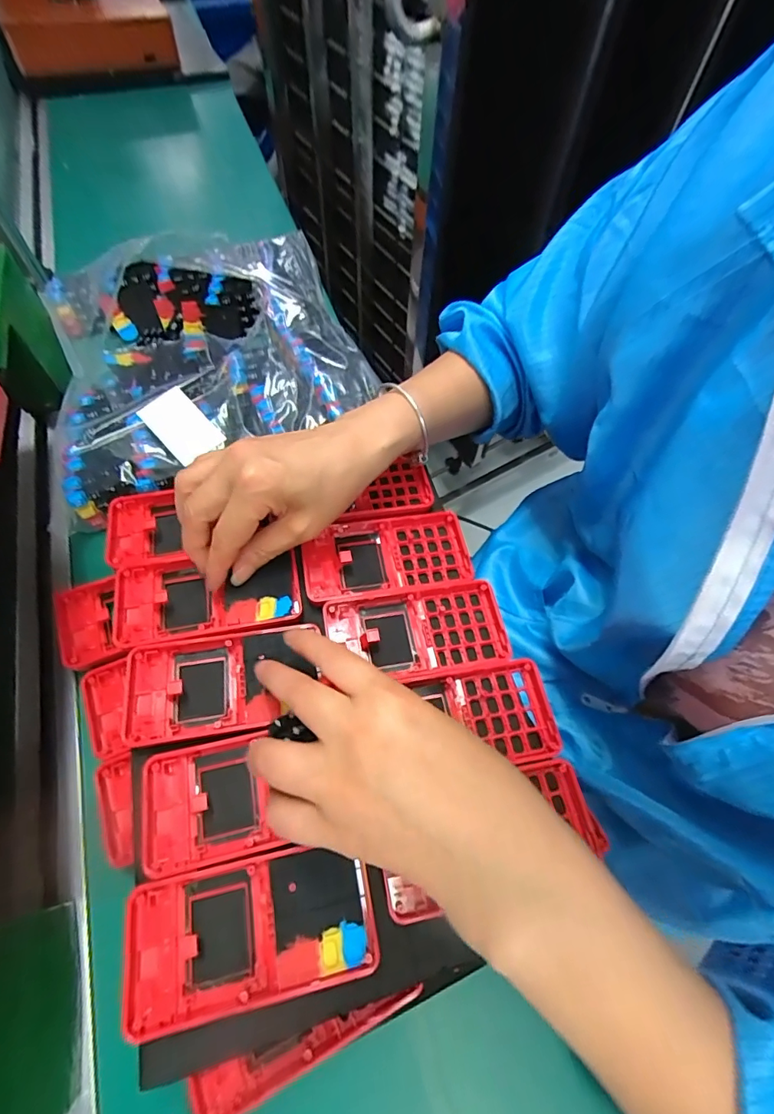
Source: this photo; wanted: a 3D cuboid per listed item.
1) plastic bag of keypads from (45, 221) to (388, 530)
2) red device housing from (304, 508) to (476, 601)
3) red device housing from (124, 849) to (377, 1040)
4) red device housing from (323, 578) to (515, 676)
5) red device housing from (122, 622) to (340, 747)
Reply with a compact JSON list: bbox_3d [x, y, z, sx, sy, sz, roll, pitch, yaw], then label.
[{"bbox_3d":[-0.183,-0.209,0.469,0.275,0.048,0.332,-19,64,-12],"label":"plastic bag of keypads"},{"bbox_3d":[0.000,-0.001,0.352,0.120,0.012,0.063,-8,63,-7],"label":"red device housing"},{"bbox_3d":[-0.071,0.192,0.243,0.124,0.013,0.062,-10,63,-7],"label":"red device housing"},{"bbox_3d":[0.021,0.053,0.328,0.121,0.014,0.059,-8,63,-6],"label":"red device housing"},{"bbox_3d":[-0.108,0.082,0.302,0.113,0.016,0.061,-8,63,-6],"label":"red device housing"}]

